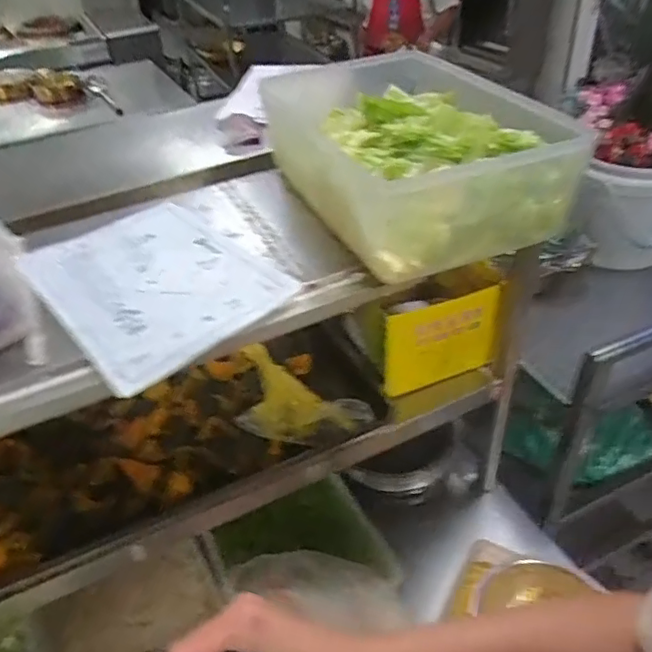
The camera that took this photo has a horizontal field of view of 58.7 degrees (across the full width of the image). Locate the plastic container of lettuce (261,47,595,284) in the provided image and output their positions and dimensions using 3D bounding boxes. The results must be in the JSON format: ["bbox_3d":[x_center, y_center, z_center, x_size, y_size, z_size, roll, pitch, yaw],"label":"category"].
[{"bbox_3d":[0.095,-0.237,0.734,0.284,0.114,0.433,-17,41,-15],"label":"plastic container of lettuce"}]

